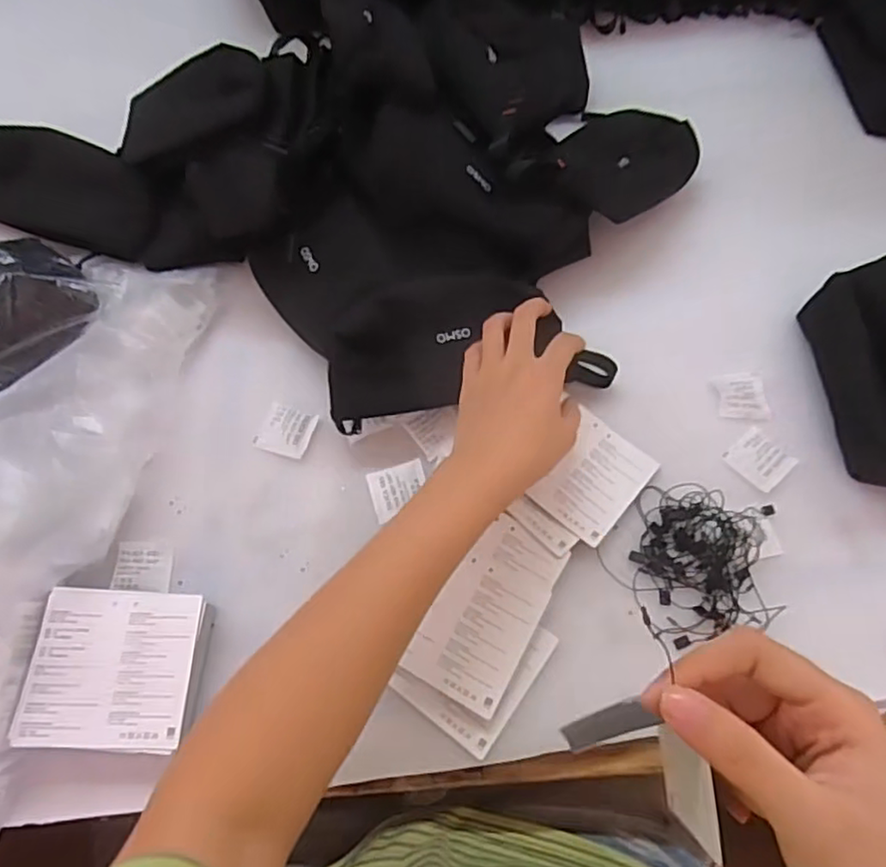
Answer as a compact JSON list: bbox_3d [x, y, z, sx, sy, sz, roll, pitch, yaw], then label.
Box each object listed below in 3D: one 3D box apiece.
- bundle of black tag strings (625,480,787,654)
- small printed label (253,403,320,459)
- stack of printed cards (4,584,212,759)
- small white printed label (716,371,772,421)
[{"bbox_3d":[0.181,0.089,0.438,0.093,0.025,0.104,4,66,2],"label":"bundle of black tag strings"},{"bbox_3d":[-0.120,-0.003,0.488,0.040,0.004,0.037,15,67,7],"label":"small printed label"},{"bbox_3d":[-0.205,0.149,0.410,0.100,0.045,0.092,2,72,3],"label":"stack of printed cards"},{"bbox_3d":[0.237,-0.030,0.505,0.038,0.009,0.041,0,65,0],"label":"small white printed label"}]

